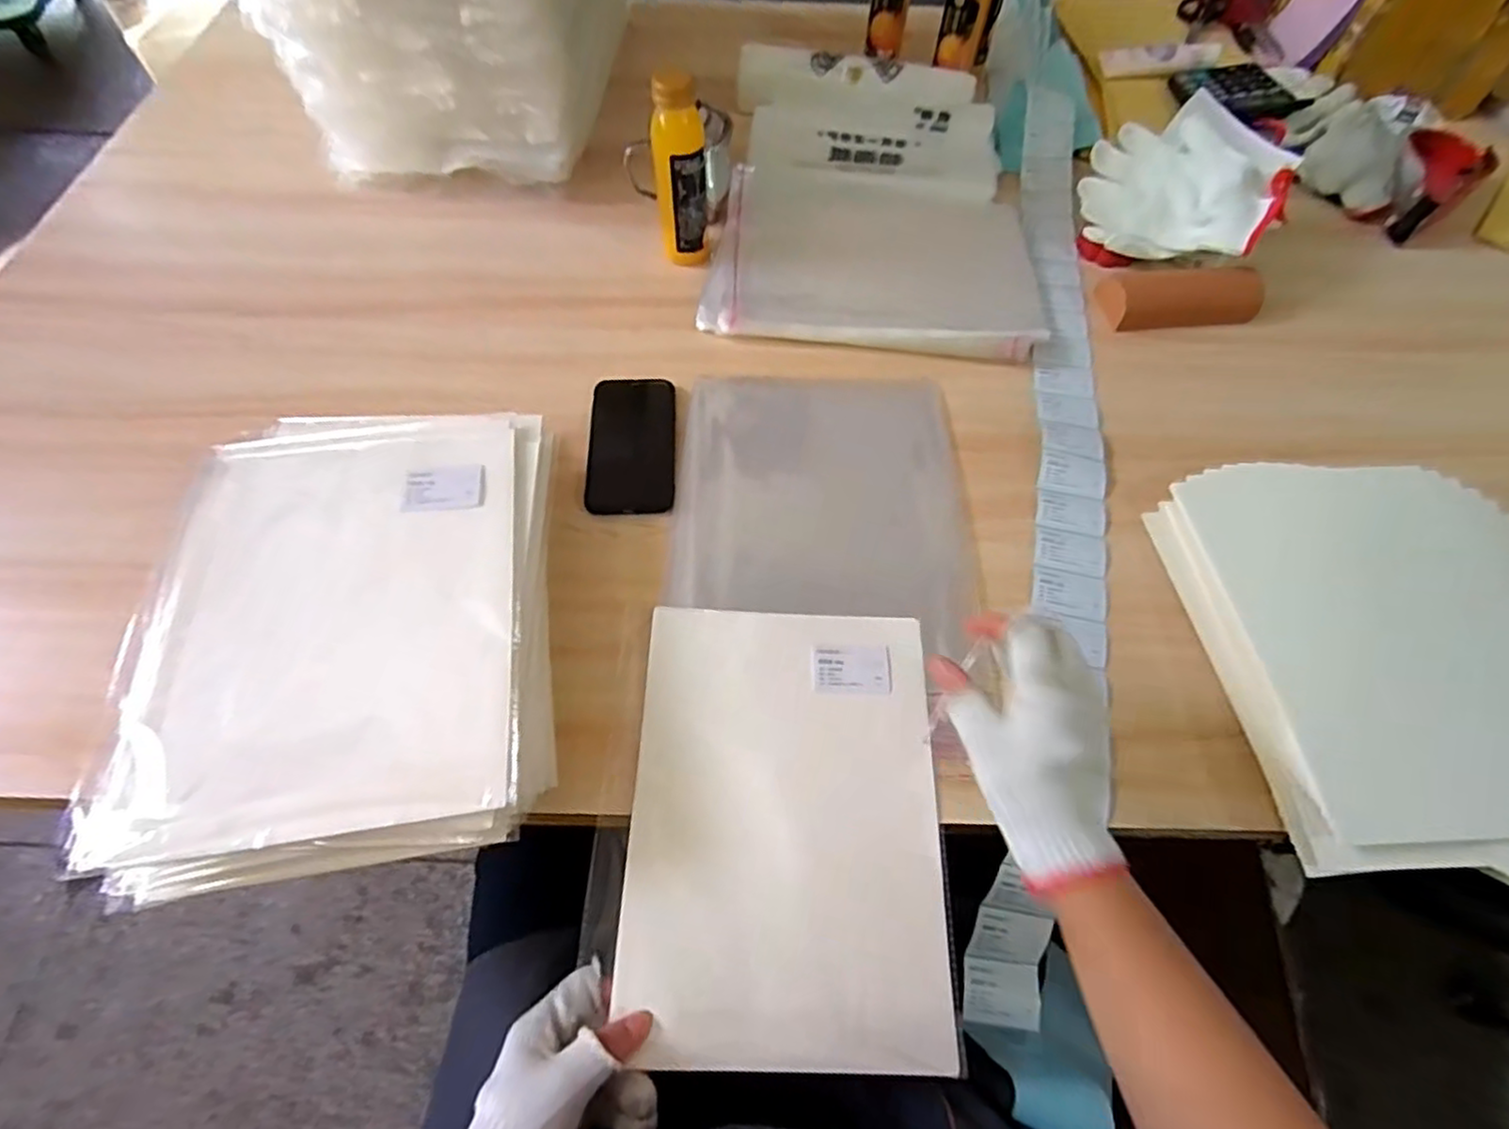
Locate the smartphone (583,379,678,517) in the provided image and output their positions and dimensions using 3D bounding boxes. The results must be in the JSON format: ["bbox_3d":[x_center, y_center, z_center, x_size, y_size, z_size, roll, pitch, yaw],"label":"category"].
[{"bbox_3d":[-0.116,-0.117,0.642,0.078,0.013,0.156,-1,61,-2],"label":"smartphone"}]

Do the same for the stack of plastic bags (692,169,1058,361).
[{"bbox_3d":[0.140,-0.351,0.778,0.365,0.021,0.276,6,61,2],"label":"stack of plastic bags"}]

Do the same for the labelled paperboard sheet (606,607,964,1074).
[{"bbox_3d":[0.024,0.172,0.473,0.212,0.010,0.291,3,59,-2],"label":"labelled paperboard sheet"}]

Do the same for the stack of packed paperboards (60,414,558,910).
[{"bbox_3d":[-0.287,0.044,0.500,0.267,0.090,0.353,-5,61,-4],"label":"stack of packed paperboards"}]

